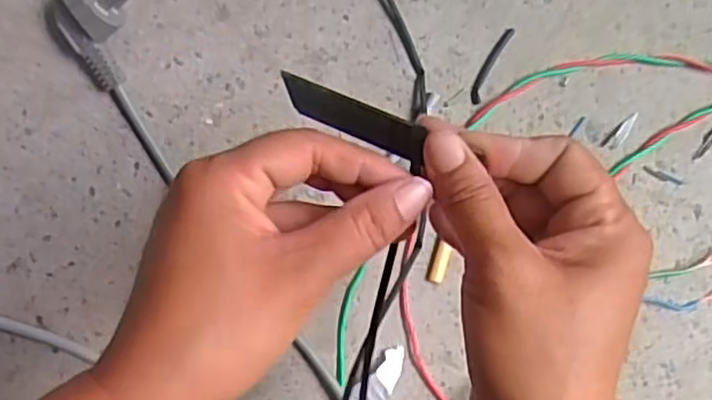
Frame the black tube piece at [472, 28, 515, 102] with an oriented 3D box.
[{"bbox_3d":[0.088,-0.089,0.465,0.010,0.004,0.054,27,89,-9],"label":"black tube piece"}]

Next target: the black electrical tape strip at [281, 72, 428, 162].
[{"bbox_3d":[-0.002,-0.035,0.297,0.069,0.011,0.014,27,89,23],"label":"black electrical tape strip"}]

